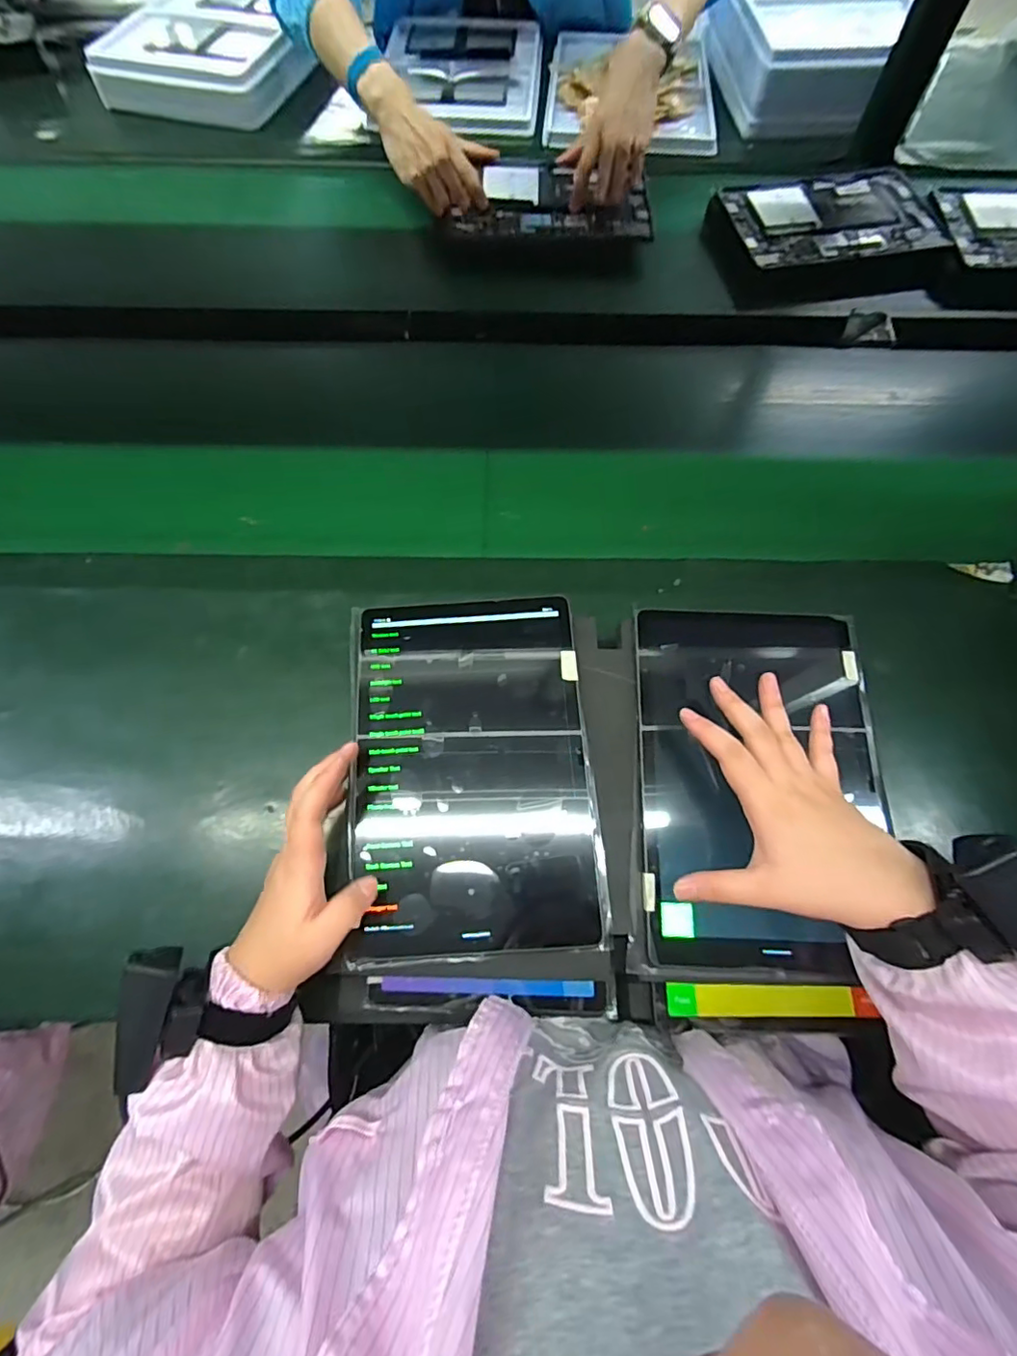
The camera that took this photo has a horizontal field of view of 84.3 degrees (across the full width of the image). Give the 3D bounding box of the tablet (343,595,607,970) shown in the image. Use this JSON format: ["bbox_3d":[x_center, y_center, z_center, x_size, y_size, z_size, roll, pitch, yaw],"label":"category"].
[{"bbox_3d":[-0.026,0.062,0.408,0.167,0.014,0.256,-3,72,-3],"label":"tablet"}]

